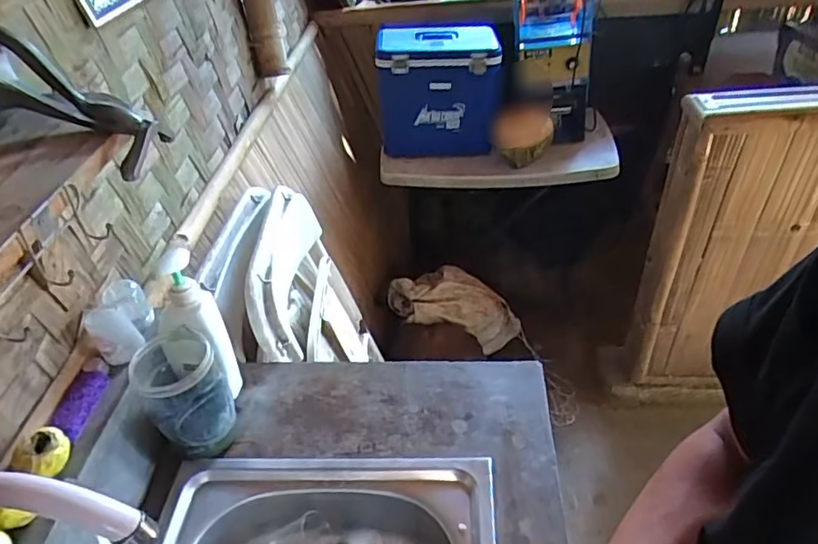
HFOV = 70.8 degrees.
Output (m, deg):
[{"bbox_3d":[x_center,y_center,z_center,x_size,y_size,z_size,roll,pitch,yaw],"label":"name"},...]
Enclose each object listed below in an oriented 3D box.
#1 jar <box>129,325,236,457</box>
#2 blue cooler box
[{"bbox_3d":[-0.290,0.155,0.749,0.096,0.135,0.111,-28,45,-25],"label":"jar"},{"bbox_3d":[0.096,-0.566,1.799,0.360,0.334,0.259,-3,40,2],"label":"blue cooler box"}]

